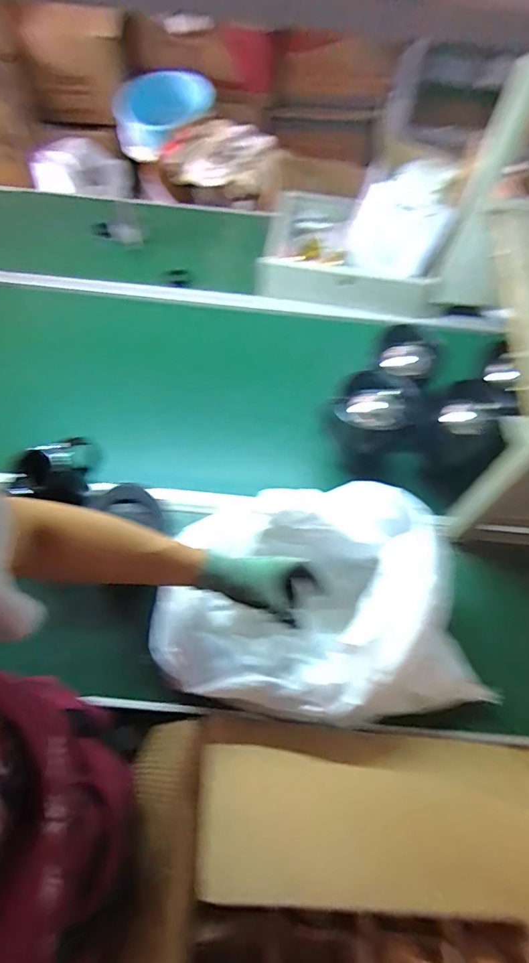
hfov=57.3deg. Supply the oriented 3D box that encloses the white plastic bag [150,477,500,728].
[{"bbox_3d":[0.039,0.172,0.712,0.388,0.202,0.303,-6,62,-7],"label":"white plastic bag"}]

